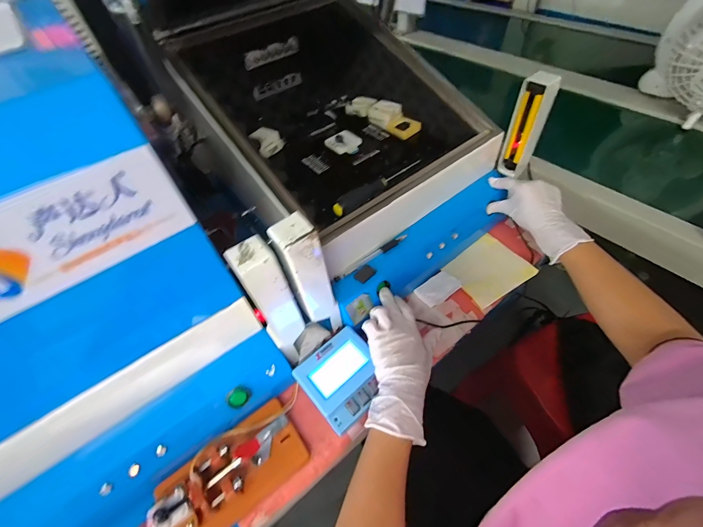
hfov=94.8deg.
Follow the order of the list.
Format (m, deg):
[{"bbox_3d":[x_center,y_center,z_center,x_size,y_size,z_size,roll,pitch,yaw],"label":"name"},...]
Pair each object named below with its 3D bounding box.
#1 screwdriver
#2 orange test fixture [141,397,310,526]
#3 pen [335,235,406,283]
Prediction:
[{"bbox_3d":[0.046,-0.130,0.527,0.186,0.022,0.023,-38,59,-22],"label":"screwdriver"},{"bbox_3d":[-0.151,0.252,0.383,0.184,0.049,0.089,-34,57,-20],"label":"orange test fixture"},{"bbox_3d":[0.030,-0.010,0.486,0.132,0.007,0.008,-31,56,-18],"label":"pen"}]

